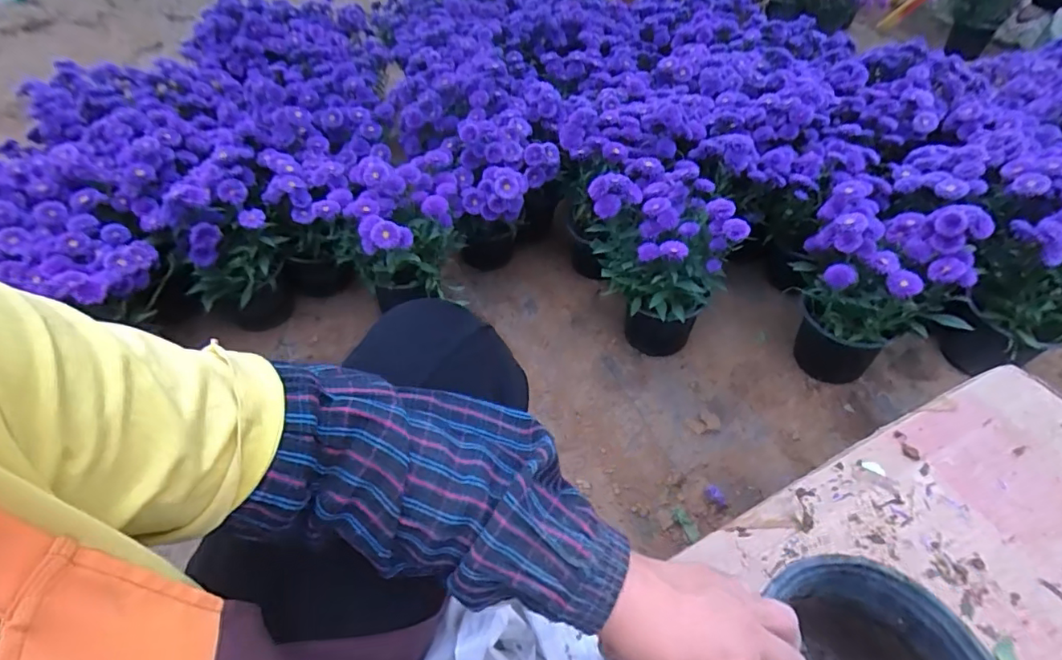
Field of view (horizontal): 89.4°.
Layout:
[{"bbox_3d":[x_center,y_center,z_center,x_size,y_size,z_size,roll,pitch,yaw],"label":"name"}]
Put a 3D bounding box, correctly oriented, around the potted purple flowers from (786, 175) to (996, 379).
[{"bbox_3d":[0.560,-0.069,0.896,0.229,0.317,0.202,20,50,18],"label":"potted purple flowers"}]

